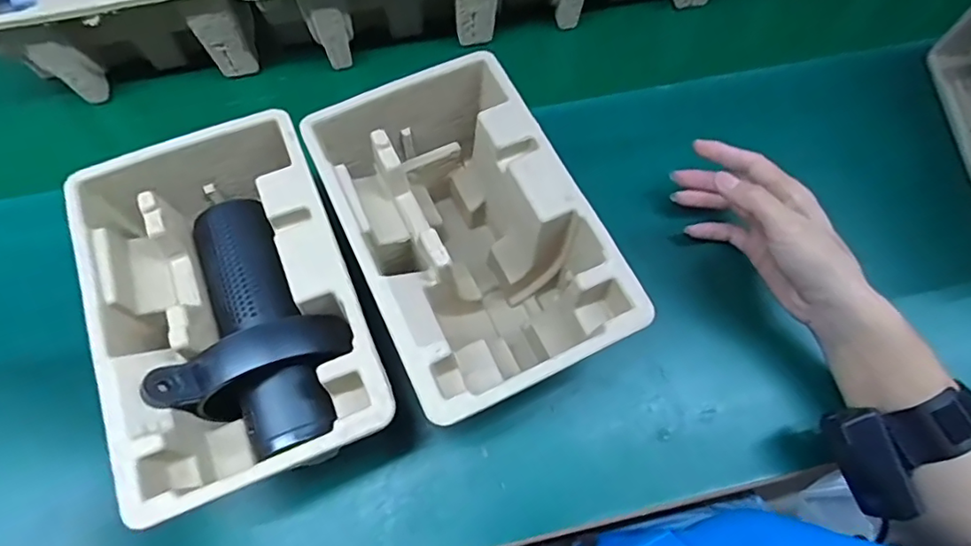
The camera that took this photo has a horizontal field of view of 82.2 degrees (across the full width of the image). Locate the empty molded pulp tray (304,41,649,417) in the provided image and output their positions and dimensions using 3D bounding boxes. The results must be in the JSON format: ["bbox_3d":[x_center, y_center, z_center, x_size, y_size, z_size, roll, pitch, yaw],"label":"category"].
[{"bbox_3d":[-0.014,-0.017,0.394,0.141,0.113,0.222,-24,69,-11],"label":"empty molded pulp tray"}]

